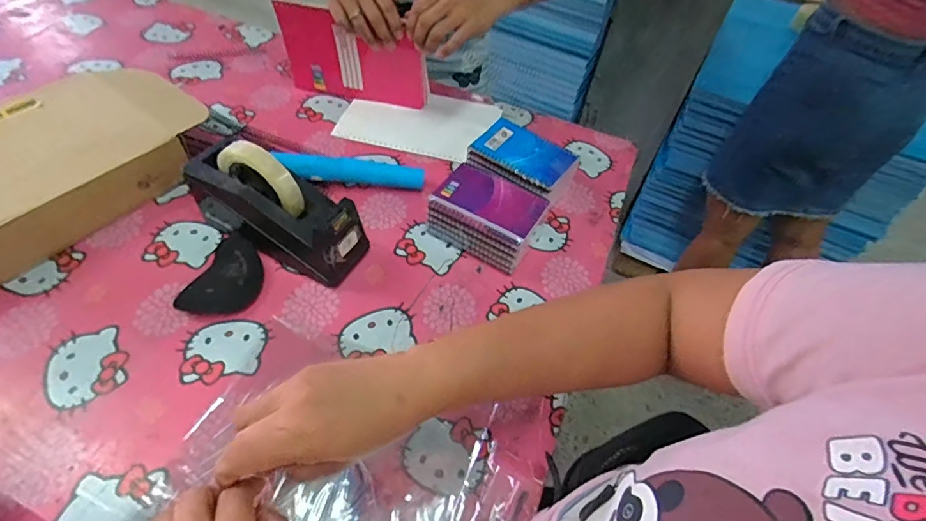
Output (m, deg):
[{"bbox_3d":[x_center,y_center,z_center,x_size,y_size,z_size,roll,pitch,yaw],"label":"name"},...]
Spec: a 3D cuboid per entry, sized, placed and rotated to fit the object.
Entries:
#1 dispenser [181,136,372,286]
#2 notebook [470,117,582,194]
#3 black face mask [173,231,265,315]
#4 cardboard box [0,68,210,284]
[{"bbox_3d":[-0.215,-0.064,0.553,0.201,0.128,0.072,25,54,13],"label":"dispenser"},{"bbox_3d":[0.088,-0.150,0.659,0.134,0.019,0.091,32,56,18],"label":"notebook"},{"bbox_3d":[-0.263,0.016,0.544,0.063,0.032,0.108,16,52,7],"label":"black face mask"},{"bbox_3d":[-0.516,-0.108,0.591,0.217,0.080,0.370,33,56,19],"label":"cardboard box"}]

